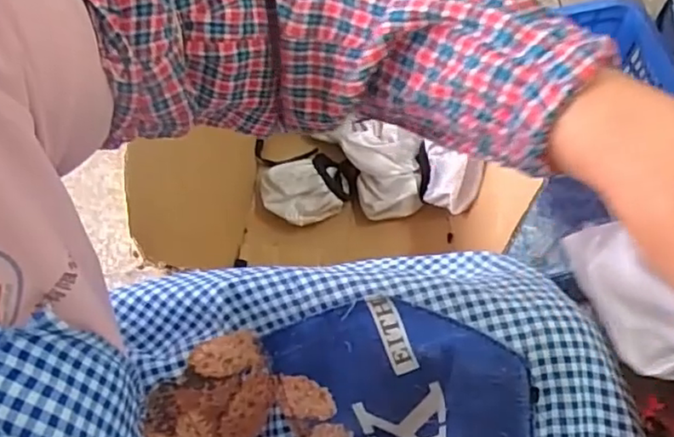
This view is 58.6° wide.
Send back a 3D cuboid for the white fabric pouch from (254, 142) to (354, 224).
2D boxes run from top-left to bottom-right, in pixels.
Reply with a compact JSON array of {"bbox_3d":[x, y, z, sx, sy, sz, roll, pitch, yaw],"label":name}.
[{"bbox_3d":[-0.047,-0.050,0.836,0.127,0.035,0.119,-4,64,1],"label":"white fabric pouch"}]

